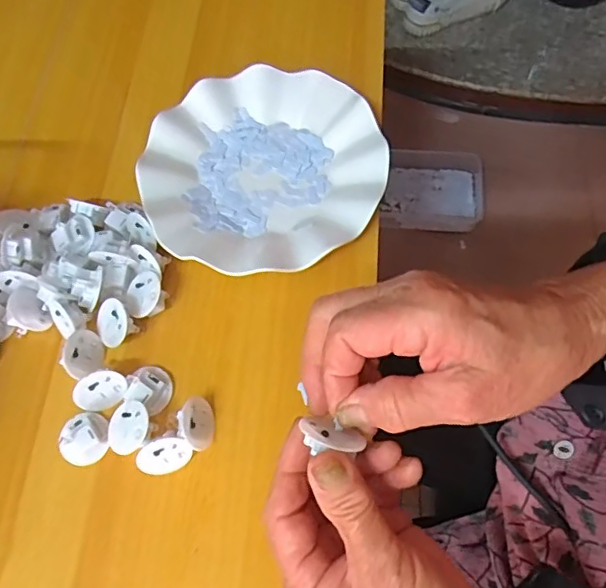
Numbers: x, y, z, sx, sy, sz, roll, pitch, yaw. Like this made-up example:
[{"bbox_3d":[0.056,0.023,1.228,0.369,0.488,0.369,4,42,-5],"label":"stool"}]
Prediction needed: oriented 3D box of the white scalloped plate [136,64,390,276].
[{"bbox_3d":[-0.030,-0.097,0.434,0.175,0.020,0.183,-1,65,3],"label":"white scalloped plate"}]

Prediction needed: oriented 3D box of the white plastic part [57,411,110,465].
[{"bbox_3d":[-0.142,0.093,0.362,0.030,0.013,0.031,-1,65,3],"label":"white plastic part"}]

